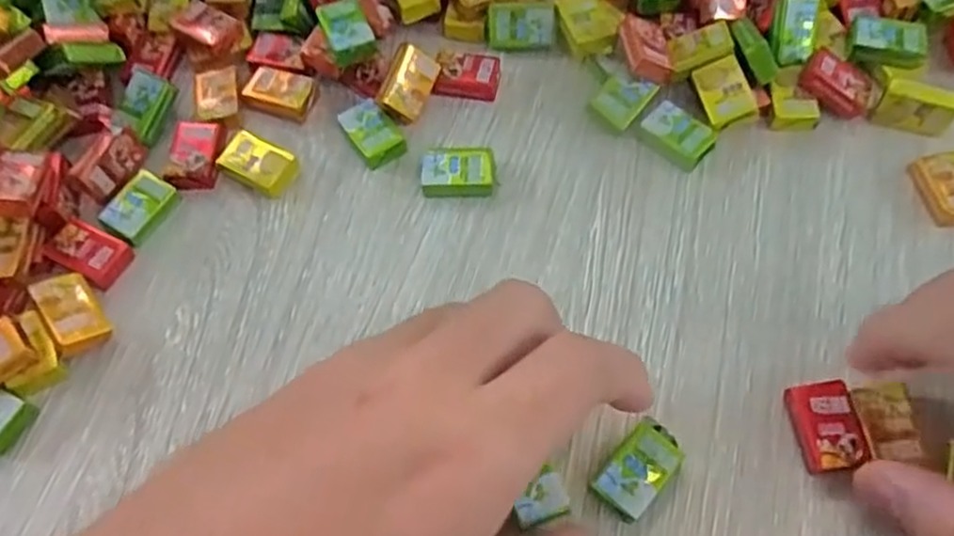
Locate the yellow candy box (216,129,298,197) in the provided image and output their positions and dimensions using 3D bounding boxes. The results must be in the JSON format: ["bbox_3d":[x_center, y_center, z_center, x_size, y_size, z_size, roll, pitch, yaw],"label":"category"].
[{"bbox_3d":[-0.082,-0.039,0.277,0.028,0.010,0.019,30,68,18],"label":"yellow candy box"}]

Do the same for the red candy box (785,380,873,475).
[{"bbox_3d":[0.104,0.048,0.222,0.018,0.010,0.026,-7,62,0],"label":"red candy box"}]

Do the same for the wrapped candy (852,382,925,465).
[{"bbox_3d":[0.121,0.045,0.218,0.015,0.004,0.023,-3,63,1],"label":"wrapped candy"}]

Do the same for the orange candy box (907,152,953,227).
[{"bbox_3d":[0.165,-0.027,0.260,0.018,0.009,0.026,-9,62,-1],"label":"orange candy box"}]

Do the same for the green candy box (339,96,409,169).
[{"bbox_3d":[-0.040,-0.051,0.282,0.018,0.008,0.025,-31,65,-13],"label":"green candy box"}]

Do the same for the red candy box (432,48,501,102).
[{"bbox_3d":[-0.003,-0.075,0.292,0.025,0.009,0.019,6,63,6],"label":"red candy box"}]

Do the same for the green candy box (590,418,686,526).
[{"bbox_3d":[0.048,0.060,0.220,0.017,0.009,0.029,38,70,20],"label":"green candy box"}]

